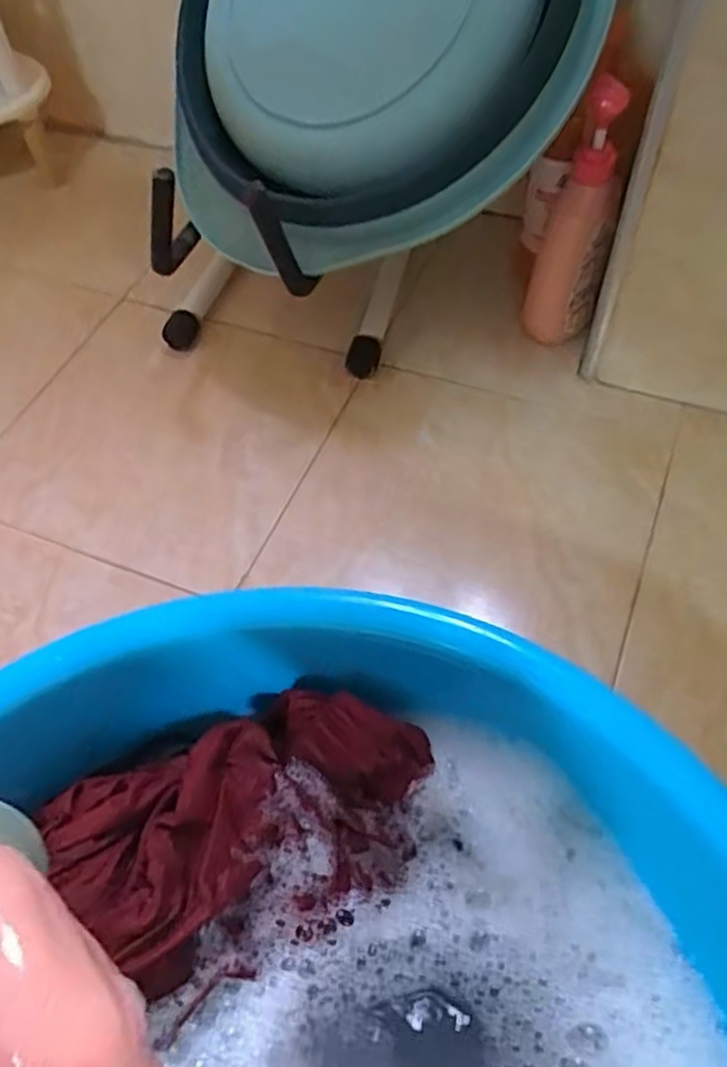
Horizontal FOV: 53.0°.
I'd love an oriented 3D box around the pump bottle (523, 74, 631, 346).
[{"bbox_3d":[0.189,-0.272,0.661,0.065,0.222,0.064,8,57,10],"label":"pump bottle"}]

